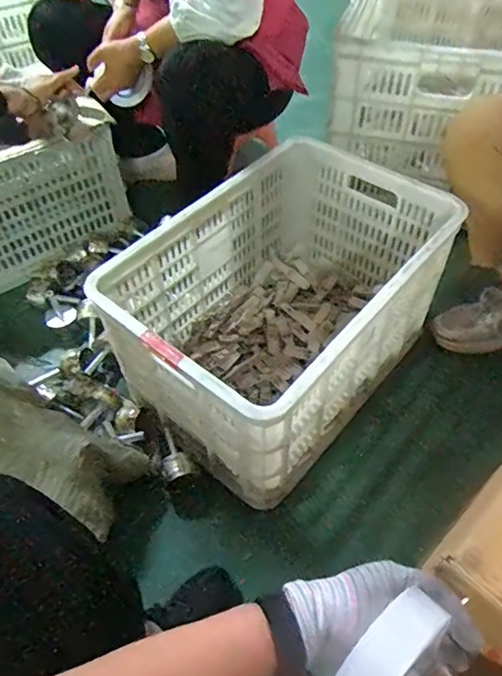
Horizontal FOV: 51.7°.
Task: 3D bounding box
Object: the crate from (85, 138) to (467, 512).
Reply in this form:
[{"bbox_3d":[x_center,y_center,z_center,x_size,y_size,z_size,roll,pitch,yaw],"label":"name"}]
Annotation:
[{"bbox_3d":[0.063,-0.057,0.897,0.357,0.286,0.540,33,58,25],"label":"crate"}]

